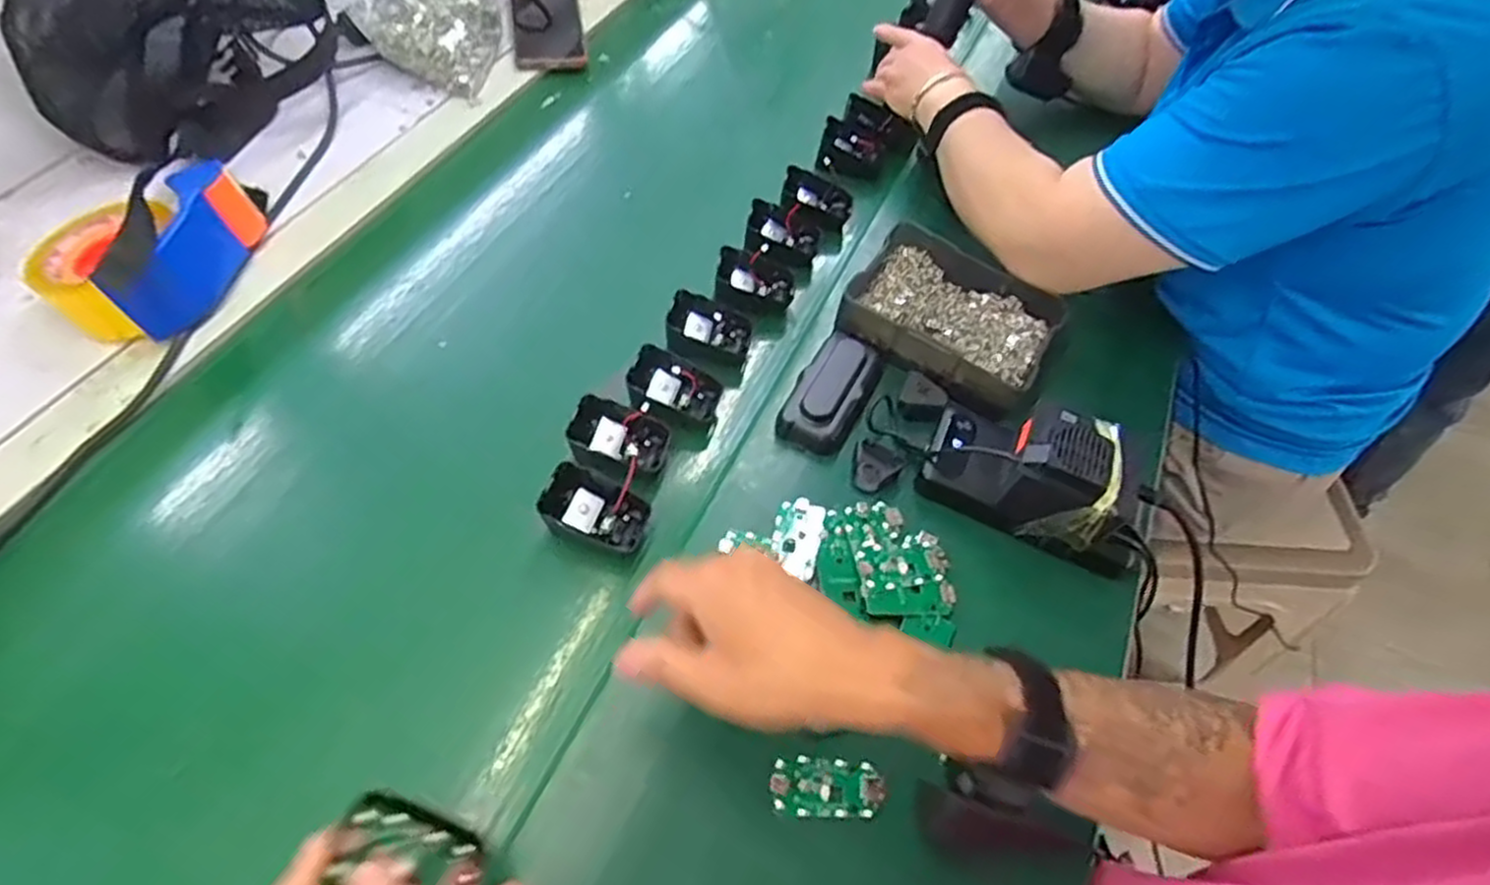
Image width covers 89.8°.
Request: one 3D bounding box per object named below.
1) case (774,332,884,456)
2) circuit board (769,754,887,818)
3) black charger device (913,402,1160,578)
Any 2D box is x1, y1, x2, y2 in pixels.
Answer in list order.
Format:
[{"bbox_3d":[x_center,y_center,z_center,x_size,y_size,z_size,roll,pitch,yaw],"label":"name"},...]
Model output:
[{"bbox_3d":[0.068,-0.040,0.576,0.052,0.032,0.102,25,58,13],"label":"case"},{"bbox_3d":[0.048,0.199,0.431,0.065,0.005,0.031,6,56,0],"label":"circuit board"},{"bbox_3d":[0.208,0.016,0.515,0.153,0.068,0.075,26,58,13],"label":"black charger device"}]

